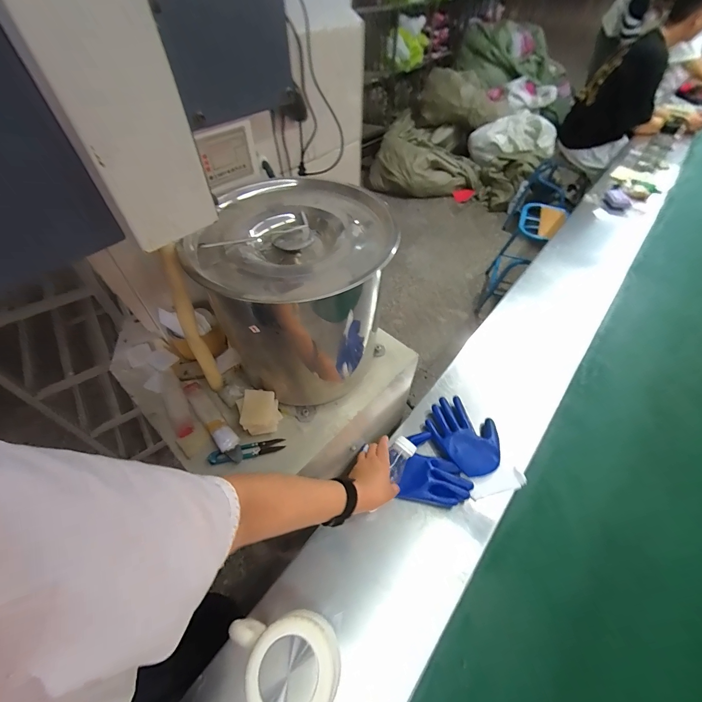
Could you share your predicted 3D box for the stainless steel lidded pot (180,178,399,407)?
[{"bbox_3d":[-0.069,-0.071,0.503,0.233,0.247,0.234,0,52,0],"label":"stainless steel lidded pot"}]

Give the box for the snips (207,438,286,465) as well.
[{"bbox_3d":[-0.152,0.147,0.495,0.107,0.008,0.022,-13,53,-11],"label":"snips"}]

